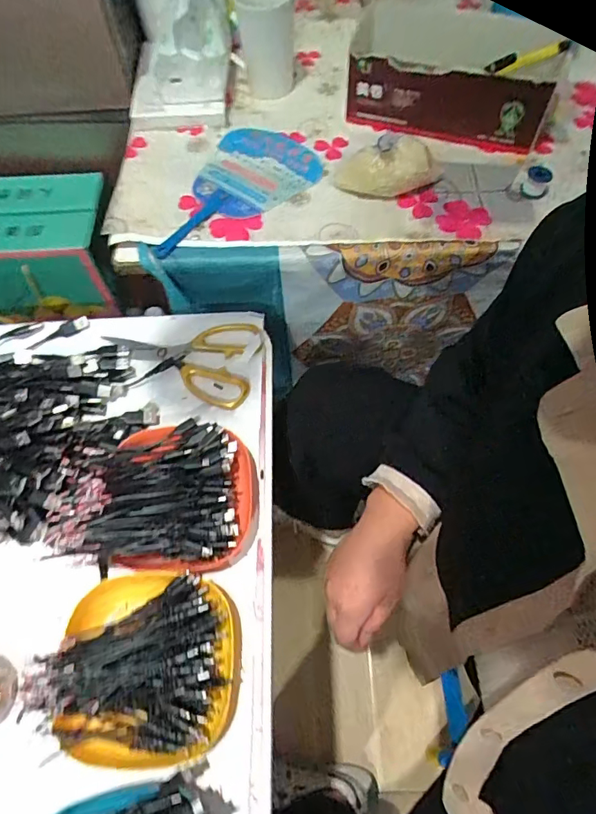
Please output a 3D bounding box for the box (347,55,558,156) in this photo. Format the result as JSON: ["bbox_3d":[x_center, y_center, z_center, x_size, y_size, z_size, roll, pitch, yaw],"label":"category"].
[{"bbox_3d":[0.183,-0.387,0.641,0.251,0.086,0.031,16,65,9],"label":"box"}]

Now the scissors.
[{"bbox_3d":[-0.131,-0.058,0.558,0.171,0.011,0.104,9,64,6],"label":"scissors"}]

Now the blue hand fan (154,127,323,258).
[{"bbox_3d":[-0.095,-0.291,0.656,0.255,0.019,0.142,-40,69,-16],"label":"blue hand fan"}]

